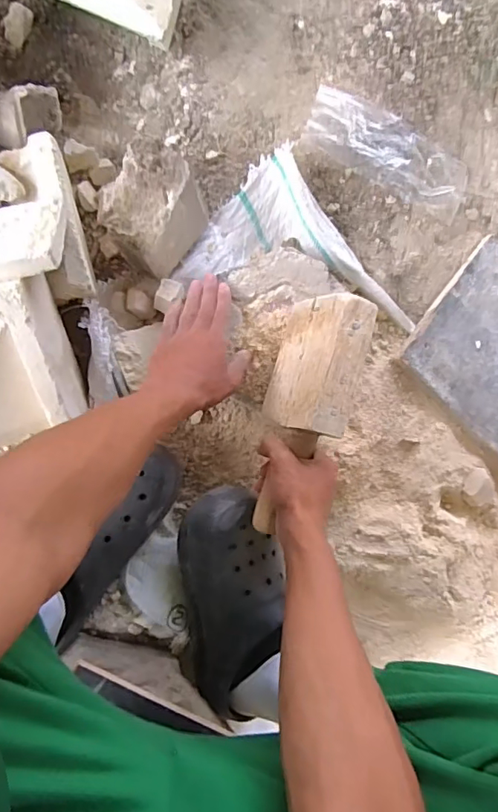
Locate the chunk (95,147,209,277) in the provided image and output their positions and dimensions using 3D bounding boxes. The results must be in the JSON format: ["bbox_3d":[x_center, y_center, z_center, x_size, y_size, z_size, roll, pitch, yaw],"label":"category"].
[{"bbox_3d":[-0.108,-0.222,0.584,0.097,0.080,0.108,36,80,-9],"label":"chunk"}]

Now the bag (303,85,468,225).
[{"bbox_3d":[0.194,-0.343,0.695,0.239,0.026,0.085,22,86,-7],"label":"bag"}]

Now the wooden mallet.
[{"bbox_3d":[0.058,0.010,0.536,0.070,0.086,0.248,16,87,-8],"label":"wooden mallet"}]

